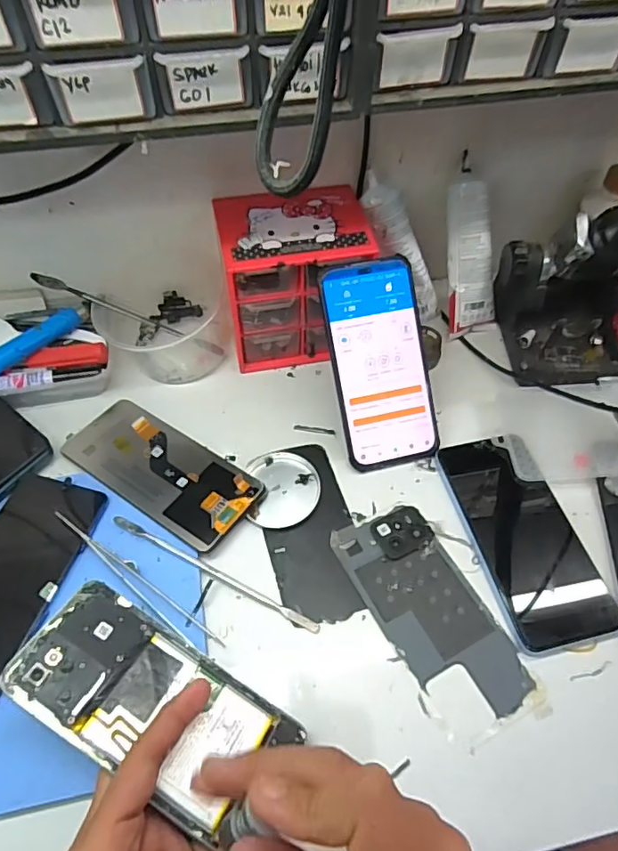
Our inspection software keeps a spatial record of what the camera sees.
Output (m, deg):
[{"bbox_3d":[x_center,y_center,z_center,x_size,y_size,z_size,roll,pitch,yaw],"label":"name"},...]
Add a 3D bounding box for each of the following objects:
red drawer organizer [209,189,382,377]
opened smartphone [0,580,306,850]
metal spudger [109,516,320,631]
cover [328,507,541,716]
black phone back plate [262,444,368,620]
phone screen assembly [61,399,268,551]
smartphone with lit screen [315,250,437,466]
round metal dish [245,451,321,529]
[{"bbox_3d":[-0.015,-0.134,0.501,0.122,0.117,0.104,-10,56,-9],"label":"red drawer organizer"},{"bbox_3d":[-0.086,0.155,0.307,0.150,0.004,0.074,33,46,5],"label":"opened smartphone"},{"bbox_3d":[-0.068,0.104,0.388,0.164,0.006,0.008,24,57,14],"label":"metal spudger"},{"bbox_3d":[0.085,0.126,0.383,0.069,0.004,0.153,-24,59,-18],"label":"cover"},{"bbox_3d":[0.000,0.077,0.422,0.065,0.007,0.144,-11,56,-10],"label":"black phone back plate"},{"bbox_3d":[-0.122,0.034,0.440,0.164,0.007,0.068,28,57,24],"label":"phone screen assembly"},{"bbox_3d":[0.058,-0.049,0.444,0.077,0.007,0.165,-12,97,-10],"label":"smartphone with lit screen"},{"bbox_3d":[-0.020,0.048,0.433,0.055,0.007,0.065,0,55,-2],"label":"round metal dish"}]

